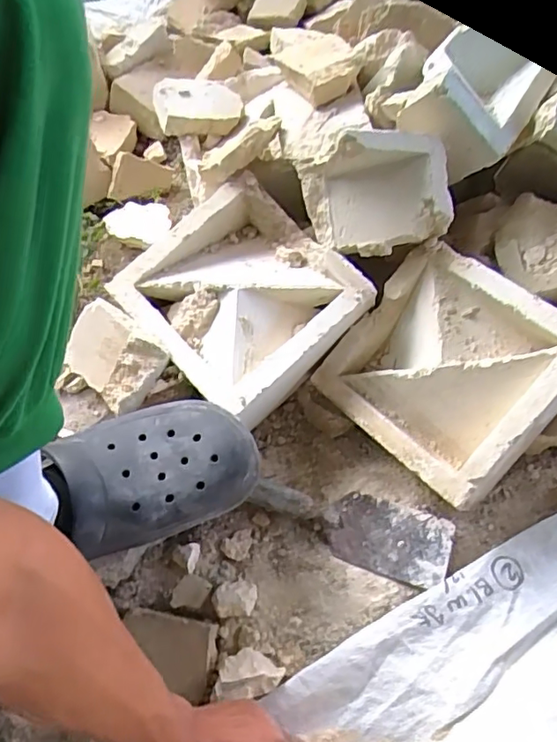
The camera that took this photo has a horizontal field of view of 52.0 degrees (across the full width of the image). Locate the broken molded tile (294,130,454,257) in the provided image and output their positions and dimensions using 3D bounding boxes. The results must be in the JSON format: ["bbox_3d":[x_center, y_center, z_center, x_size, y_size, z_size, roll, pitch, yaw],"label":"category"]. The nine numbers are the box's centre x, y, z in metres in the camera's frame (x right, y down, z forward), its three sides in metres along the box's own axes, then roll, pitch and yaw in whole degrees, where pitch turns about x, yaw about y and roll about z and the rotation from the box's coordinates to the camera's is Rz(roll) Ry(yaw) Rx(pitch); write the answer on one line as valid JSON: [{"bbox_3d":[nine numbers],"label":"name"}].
[{"bbox_3d":[0.095,-0.177,0.574,0.144,0.042,0.112,-10,102,17],"label":"broken molded tile"}]

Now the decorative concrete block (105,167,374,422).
[{"bbox_3d":[-0.040,-0.077,0.602,0.199,0.065,0.206,-40,71,-16],"label":"decorative concrete block"}]

